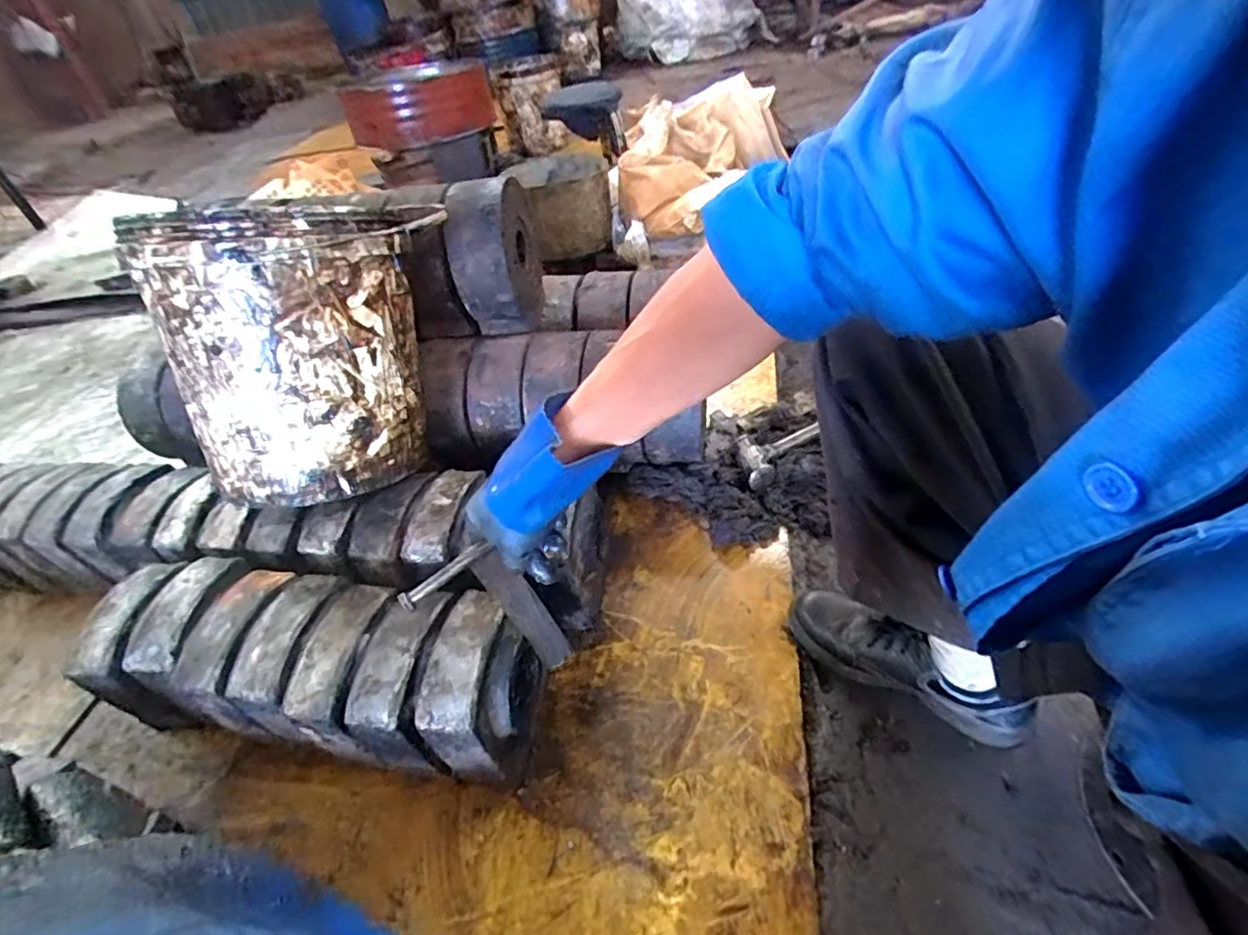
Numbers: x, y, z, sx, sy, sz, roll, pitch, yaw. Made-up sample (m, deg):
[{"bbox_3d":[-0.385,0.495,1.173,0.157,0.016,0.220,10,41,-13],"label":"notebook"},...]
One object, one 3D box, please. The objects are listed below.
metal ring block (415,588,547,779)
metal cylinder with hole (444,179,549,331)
[{"bbox_3d":[-0.145,0.250,0.653,0.093,0.177,0.155,4,44,17],"label":"metal ring block"},{"bbox_3d":[-0.200,-0.335,0.936,0.106,0.212,0.189,-7,41,4],"label":"metal cylinder with hole"}]

